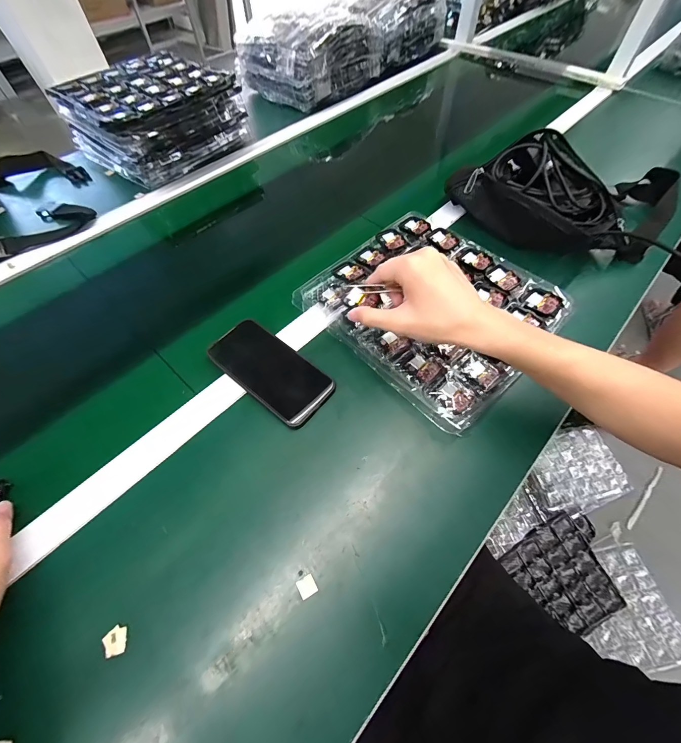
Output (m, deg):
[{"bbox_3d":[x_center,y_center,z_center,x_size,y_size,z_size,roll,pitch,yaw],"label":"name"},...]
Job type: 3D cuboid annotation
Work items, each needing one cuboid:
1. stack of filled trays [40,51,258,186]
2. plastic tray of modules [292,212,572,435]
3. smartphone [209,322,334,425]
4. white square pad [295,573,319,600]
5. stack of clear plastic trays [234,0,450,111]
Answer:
[{"bbox_3d":[-0.390,-0.537,0.700,0.281,0.116,0.273,35,65,20],"label":"stack of filled trays"},{"bbox_3d":[0.124,-0.098,0.460,0.266,0.025,0.287,-39,65,-20],"label":"plastic tray of modules"},{"bbox_3d":[-0.088,-0.004,0.415,0.157,0.010,0.078,38,69,13],"label":"smartphone"},{"bbox_3d":[-0.031,0.198,0.306,0.016,0.004,0.016,-29,62,-15],"label":"white square pad"},{"bbox_3d":[0.030,-0.918,0.920,0.242,0.134,0.590,40,67,22],"label":"stack of clear plastic trays"}]

